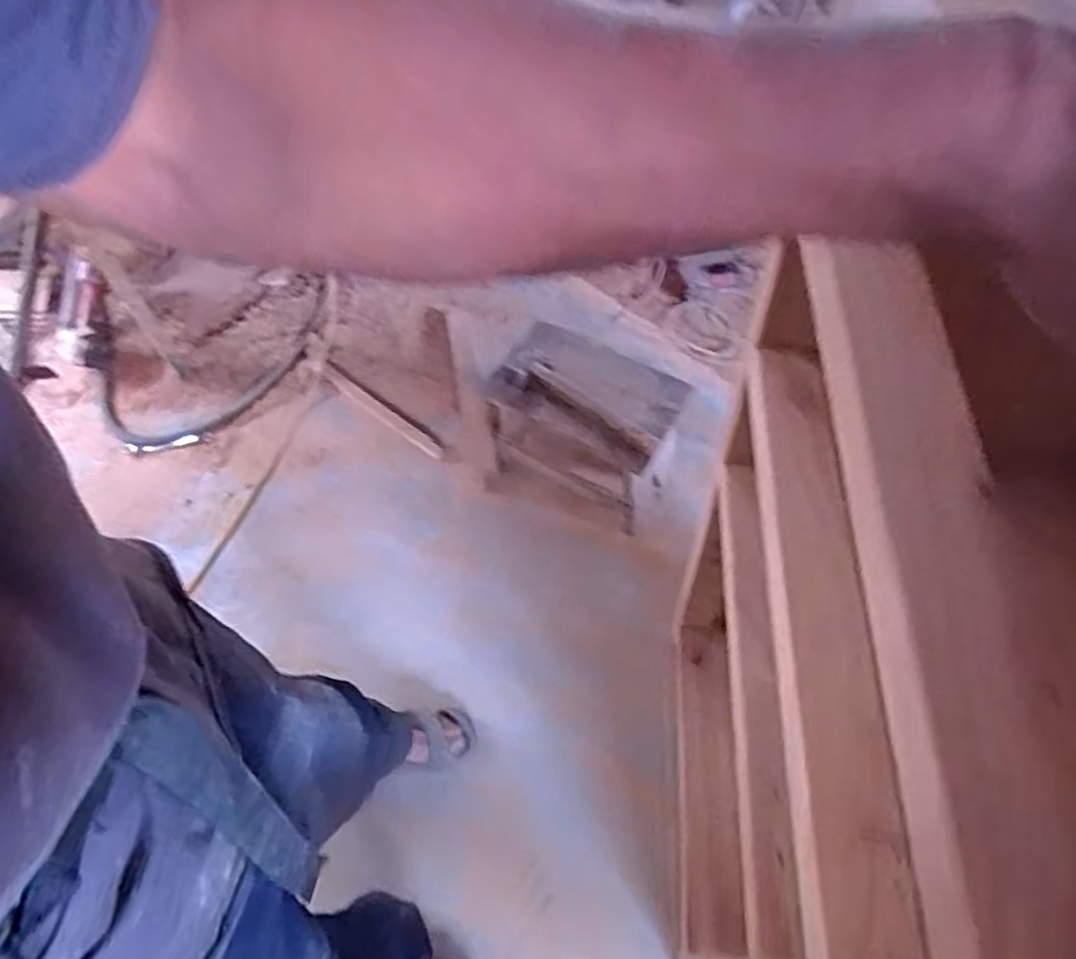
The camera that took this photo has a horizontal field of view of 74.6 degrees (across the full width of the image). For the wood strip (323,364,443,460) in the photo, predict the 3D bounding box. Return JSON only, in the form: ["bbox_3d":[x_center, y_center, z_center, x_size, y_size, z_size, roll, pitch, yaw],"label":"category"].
[{"bbox_3d":[-0.384,-0.169,1.706,0.410,0.017,0.040,34,64,21],"label":"wood strip"}]

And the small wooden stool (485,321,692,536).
[{"bbox_3d":[0.095,-0.096,1.467,0.339,0.309,0.270,21,61,15],"label":"small wooden stool"}]

